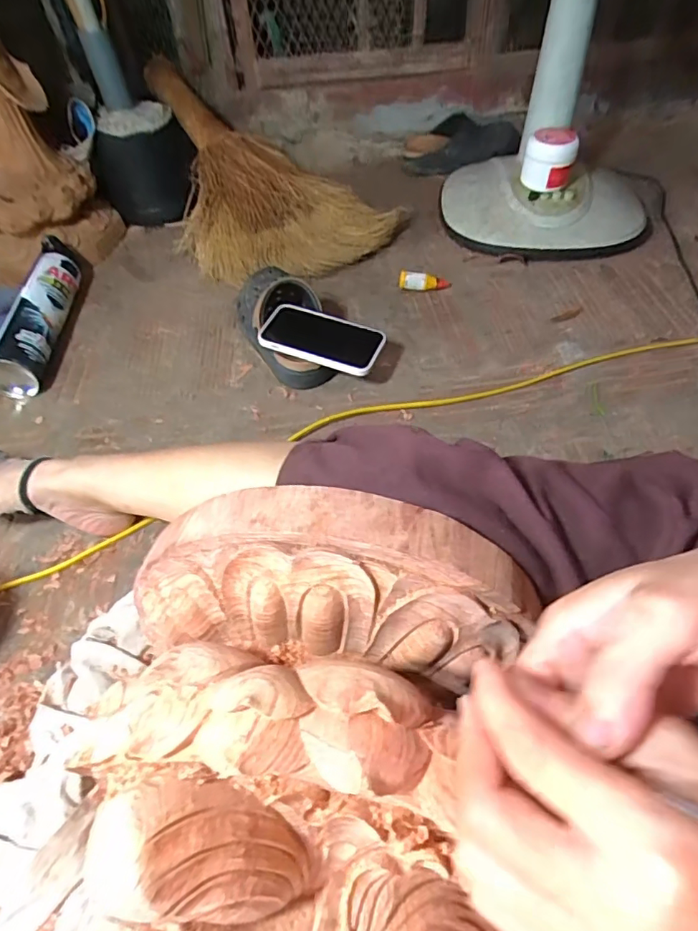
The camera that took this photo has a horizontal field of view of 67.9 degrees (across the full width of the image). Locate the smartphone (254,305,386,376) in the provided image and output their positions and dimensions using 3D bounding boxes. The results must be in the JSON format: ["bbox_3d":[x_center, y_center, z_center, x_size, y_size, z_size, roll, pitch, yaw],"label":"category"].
[{"bbox_3d":[-0.034,-0.155,0.636,0.145,0.016,0.075,14,53,7],"label":"smartphone"}]

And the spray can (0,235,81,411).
[{"bbox_3d":[-0.438,-0.220,0.742,0.061,0.066,0.300,-5,53,0],"label":"spray can"}]

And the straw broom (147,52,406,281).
[{"bbox_3d":[-0.122,-0.496,0.863,0.344,0.154,0.434,-13,53,-6],"label":"straw broom"}]

